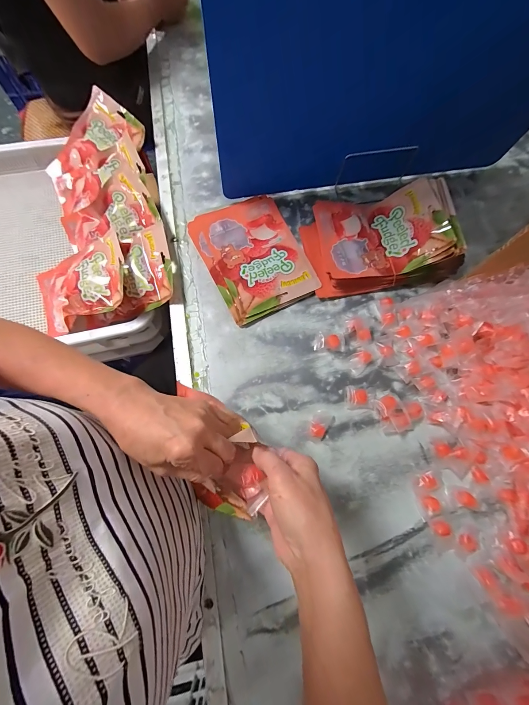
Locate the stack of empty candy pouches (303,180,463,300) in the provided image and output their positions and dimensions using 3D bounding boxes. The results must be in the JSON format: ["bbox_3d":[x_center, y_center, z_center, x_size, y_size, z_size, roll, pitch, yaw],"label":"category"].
[{"bbox_3d":[0.198,-0.207,0.493,0.242,0.088,0.179,-6,73,-4],"label":"stack of empty candy pouches"}]

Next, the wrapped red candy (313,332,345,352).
[{"bbox_3d":[0.111,-0.018,0.472,0.053,0.011,0.031,2,73,-1],"label":"wrapped red candy"}]

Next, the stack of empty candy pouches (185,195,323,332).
[{"bbox_3d":[-0.022,-0.182,0.515,0.174,0.019,0.241,-25,75,-9],"label":"stack of empty candy pouches"}]

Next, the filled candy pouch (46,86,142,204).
[{"bbox_3d":[-0.380,-0.445,0.596,0.230,0.033,0.127,-37,84,8],"label":"filled candy pouch"}]

